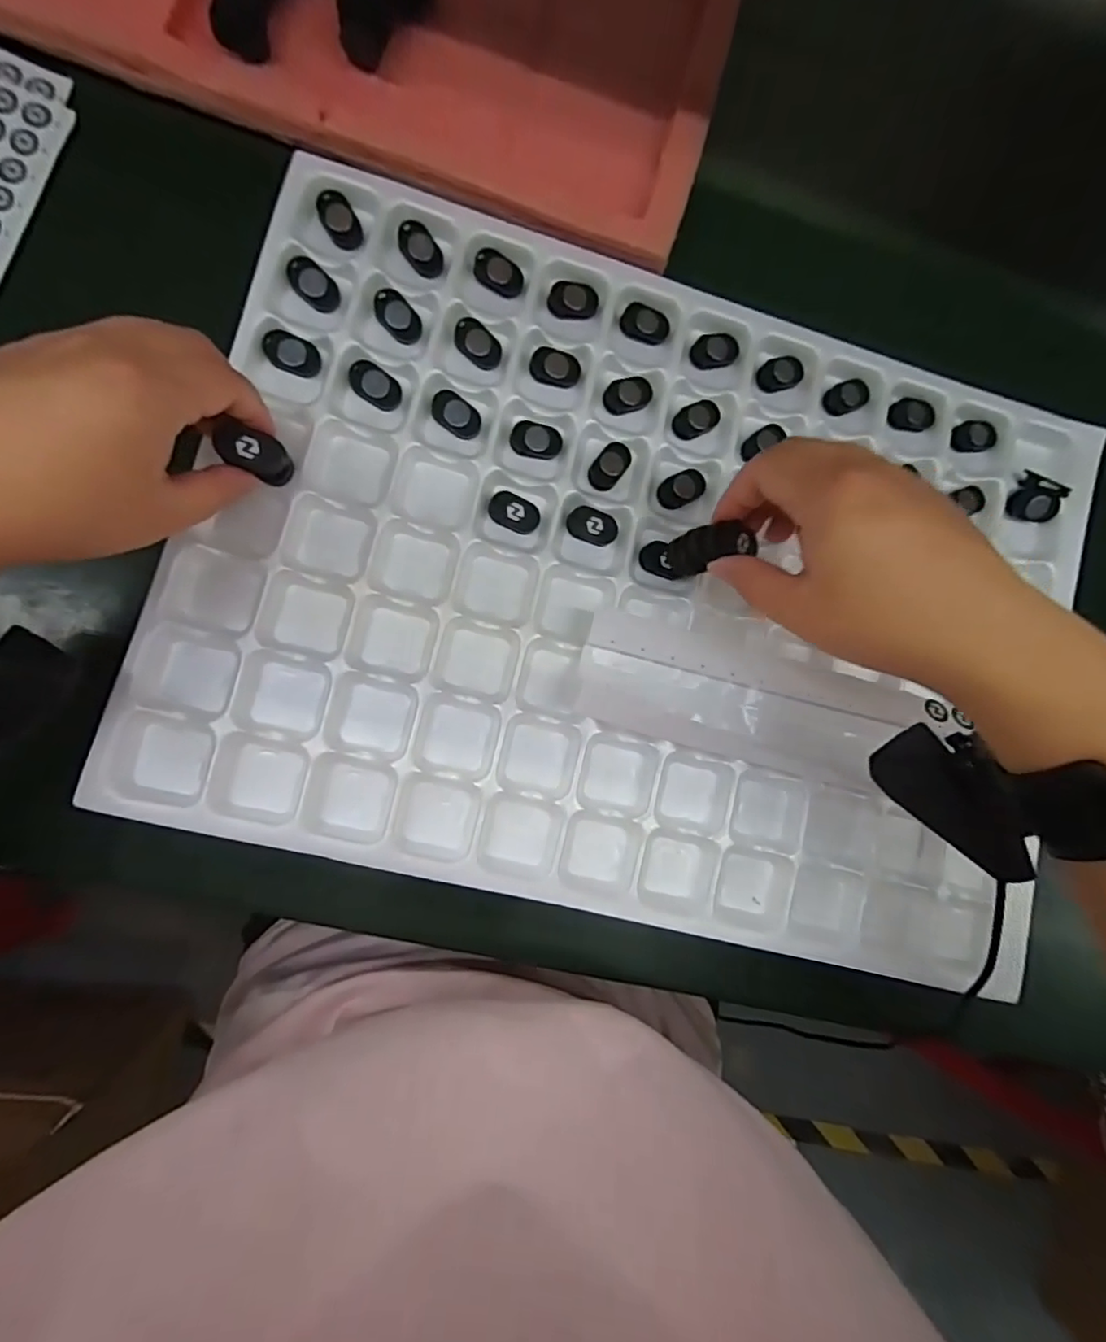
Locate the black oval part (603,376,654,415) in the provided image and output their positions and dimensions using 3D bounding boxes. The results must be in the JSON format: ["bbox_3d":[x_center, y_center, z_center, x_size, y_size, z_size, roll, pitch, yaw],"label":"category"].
[{"bbox_3d":[0.044,-0.160,0.342,0.029,0.007,0.019,-18,89,-9],"label":"black oval part"}]

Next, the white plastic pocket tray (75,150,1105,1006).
[{"bbox_3d":[0.061,-0.048,0.324,0.490,0.030,0.355,14,84,-7],"label":"white plastic pocket tray"}]

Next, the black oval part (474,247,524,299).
[{"bbox_3d":[-0.031,-0.225,0.336,0.028,0.007,0.020,27,83,-6],"label":"black oval part"}]

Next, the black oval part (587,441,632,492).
[{"bbox_3d":[0.033,-0.118,0.339,0.017,0.007,0.029,35,82,-5],"label":"black oval part"}]

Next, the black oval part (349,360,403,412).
[{"bbox_3d":[-0.096,-0.155,0.321,0.027,0.011,0.018,22,83,-6],"label":"black oval part"}]

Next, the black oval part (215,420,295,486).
[{"bbox_3d":[-0.140,-0.102,0.277,0.036,0.012,0.018,24,92,-49],"label":"black oval part"}]

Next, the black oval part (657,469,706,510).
[{"bbox_3d":[0.075,-0.106,0.344,0.028,0.007,0.018,-32,91,-9],"label":"black oval part"}]

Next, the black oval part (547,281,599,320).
[{"bbox_3d":[0.012,-0.212,0.338,0.029,0.007,0.019,-4,87,-9],"label":"black oval part"}]

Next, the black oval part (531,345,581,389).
[{"bbox_3d":[0.002,-0.173,0.336,0.028,0.009,0.018,8,85,-8],"label":"black oval part"}]

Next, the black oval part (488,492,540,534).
[{"bbox_3d":[-0.021,-0.089,0.330,0.028,0.009,0.019,18,84,-7],"label":"black oval part"}]

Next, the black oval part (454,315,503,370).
[{"bbox_3d":[-0.042,-0.183,0.331,0.028,0.008,0.019,32,82,-5],"label":"black oval part"}]

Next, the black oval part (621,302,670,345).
[{"bbox_3d":[0.055,-0.205,0.347,0.029,0.010,0.018,12,84,-7],"label":"black oval part"}]

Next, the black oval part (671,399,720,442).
[{"bbox_3d":[0.085,-0.148,0.347,0.029,0.009,0.018,-29,91,-9],"label":"black oval part"}]

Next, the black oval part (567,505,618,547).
[{"bbox_3d":[0.023,-0.082,0.335,0.029,0.005,0.018,17,84,-7],"label":"black oval part"}]

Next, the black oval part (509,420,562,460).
[{"bbox_3d":[-0.009,-0.130,0.333,0.029,0.008,0.017,4,85,-8],"label":"black oval part"}]

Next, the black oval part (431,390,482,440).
[{"bbox_3d":[-0.053,-0.142,0.327,0.027,0.009,0.018,32,82,-5],"label":"black oval part"}]

